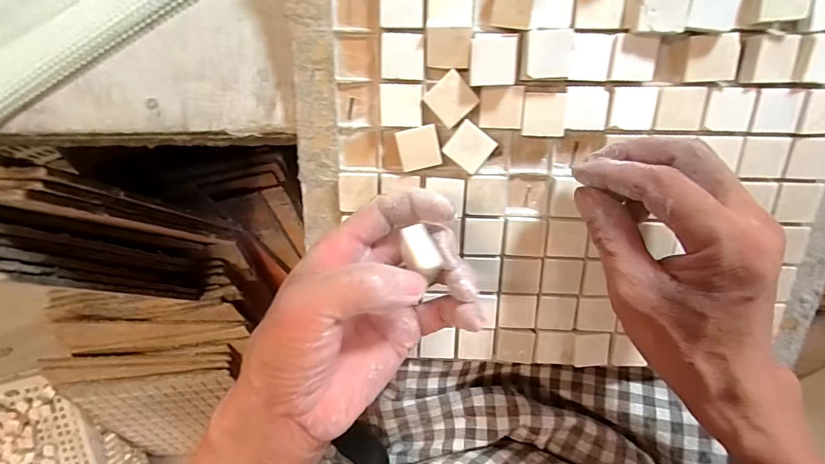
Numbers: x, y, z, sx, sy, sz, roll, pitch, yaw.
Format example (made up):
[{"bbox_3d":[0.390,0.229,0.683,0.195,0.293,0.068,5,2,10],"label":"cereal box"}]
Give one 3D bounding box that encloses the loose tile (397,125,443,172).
[{"bbox_3d":[0.004,-0.052,0.265,0.025,0.004,0.025,-13,107,1],"label":"loose tile"}]

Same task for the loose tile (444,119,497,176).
[{"bbox_3d":[0.036,-0.053,0.263,0.025,0.004,0.025,38,105,-10],"label":"loose tile"}]

